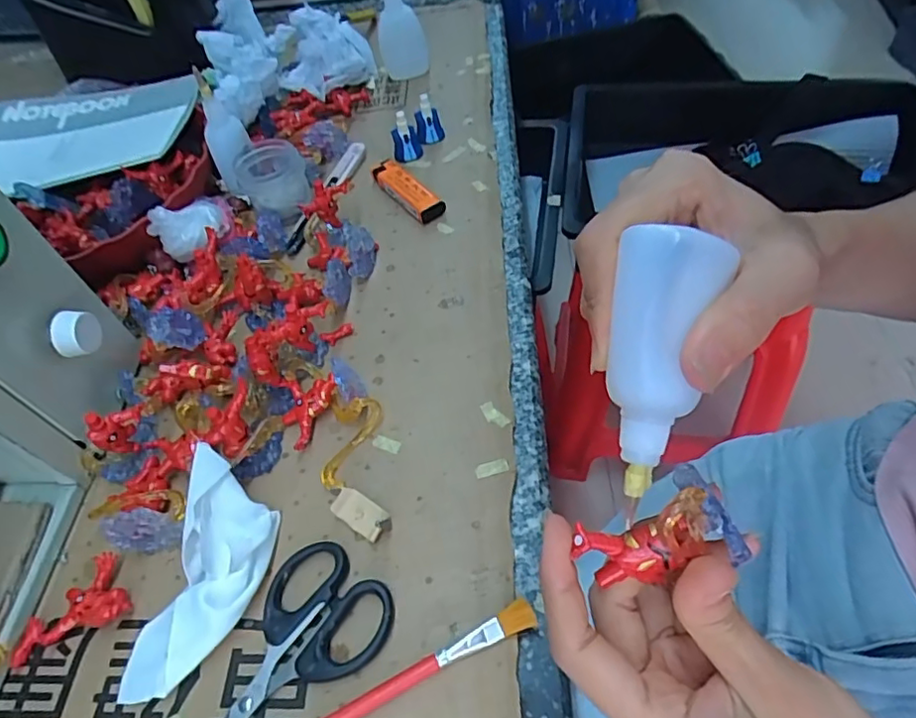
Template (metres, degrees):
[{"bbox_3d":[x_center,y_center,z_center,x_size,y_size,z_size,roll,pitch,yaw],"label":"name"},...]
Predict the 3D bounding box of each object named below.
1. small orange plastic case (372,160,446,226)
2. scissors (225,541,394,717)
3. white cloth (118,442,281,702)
[{"bbox_3d":[-0.041,-0.134,0.465,0.021,0.015,0.082,-34,57,-17],"label":"small orange plastic case"},{"bbox_3d":[-0.087,0.145,0.274,0.062,0.007,0.118,32,64,27],"label":"scissors"},{"bbox_3d":[-0.127,0.110,0.297,0.049,0.027,0.116,10,71,11],"label":"white cloth"}]

